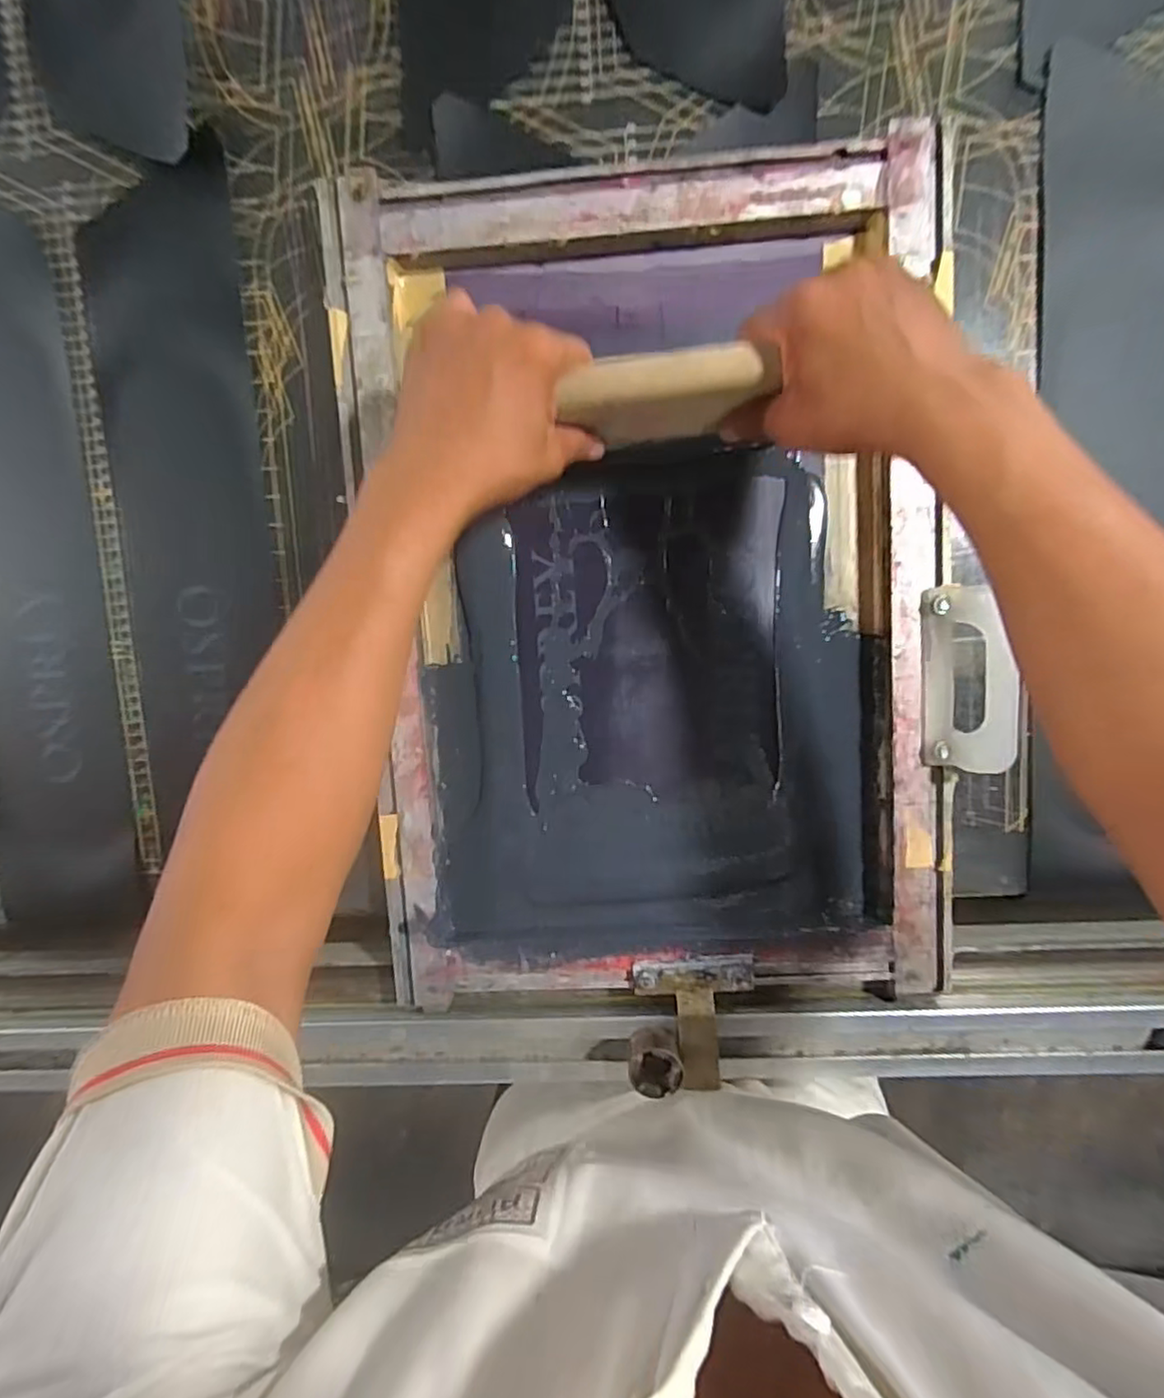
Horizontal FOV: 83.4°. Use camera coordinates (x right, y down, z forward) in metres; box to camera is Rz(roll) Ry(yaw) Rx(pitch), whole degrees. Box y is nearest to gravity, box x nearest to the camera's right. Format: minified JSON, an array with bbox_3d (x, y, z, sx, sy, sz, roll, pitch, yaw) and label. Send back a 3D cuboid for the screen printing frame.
[{"bbox_3d":[0.059,-0.061,0.454,0.411,0.035,0.561,-2,97,4],"label":"screen printing frame"}]

